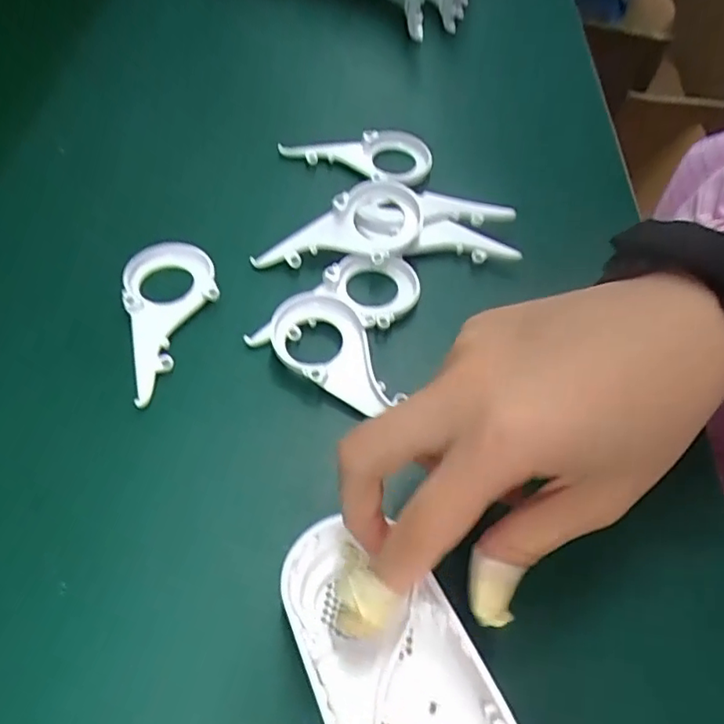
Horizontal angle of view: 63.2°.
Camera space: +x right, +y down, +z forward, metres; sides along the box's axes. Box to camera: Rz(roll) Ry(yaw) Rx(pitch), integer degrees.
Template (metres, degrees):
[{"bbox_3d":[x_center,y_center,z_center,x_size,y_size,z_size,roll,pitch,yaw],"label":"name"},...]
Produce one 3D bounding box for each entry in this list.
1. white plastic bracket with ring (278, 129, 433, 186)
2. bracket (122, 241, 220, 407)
[{"bbox_3d":[0.000,-0.139,0.387,0.092,0.014,0.051,23,57,11],"label":"white plastic bracket with ring"},{"bbox_3d":[-0.095,-0.025,0.298,0.046,0.013,0.095,-12,58,-13],"label":"bracket"}]

